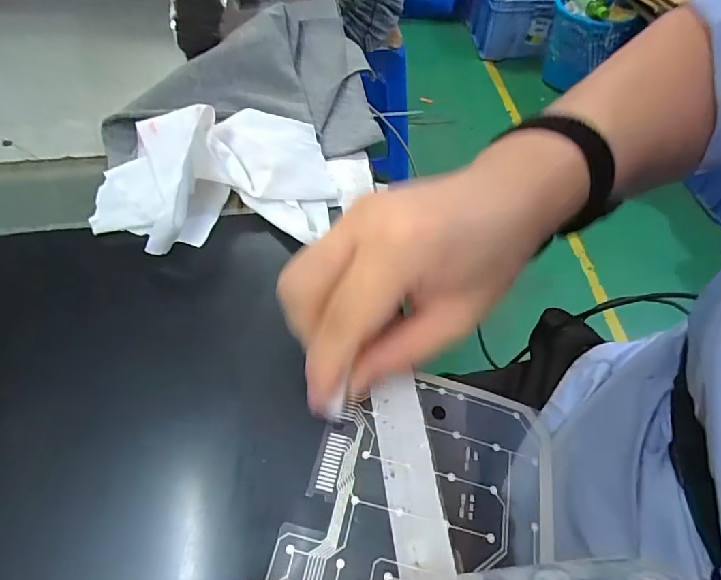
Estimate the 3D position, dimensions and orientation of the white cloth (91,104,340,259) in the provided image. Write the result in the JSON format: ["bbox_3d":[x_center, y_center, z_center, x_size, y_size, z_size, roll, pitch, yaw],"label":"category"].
[{"bbox_3d":[-0.085,-0.071,0.267,0.131,0.052,0.080,-8,57,-6],"label":"white cloth"}]

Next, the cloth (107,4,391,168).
[{"bbox_3d":[-0.084,-0.167,0.341,0.180,0.039,0.163,-3,56,-3],"label":"cloth"}]

